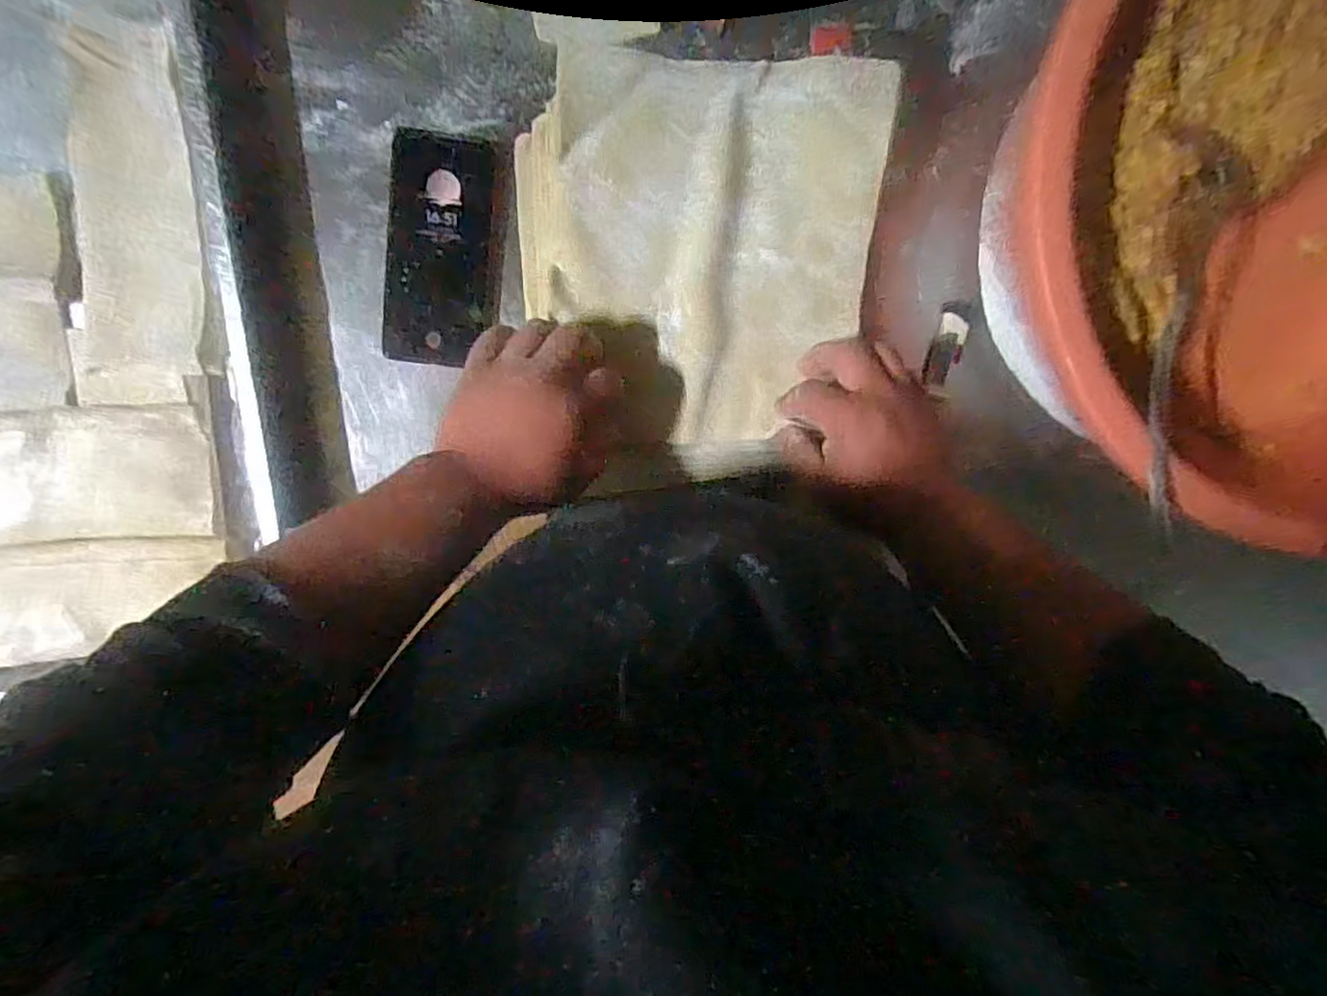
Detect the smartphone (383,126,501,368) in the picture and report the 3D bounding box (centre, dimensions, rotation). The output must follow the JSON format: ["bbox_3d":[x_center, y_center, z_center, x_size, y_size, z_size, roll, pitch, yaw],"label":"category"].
[{"bbox_3d":[-0.161,-0.180,0.491,0.078,0.010,0.159,5,97,-8],"label":"smartphone"}]

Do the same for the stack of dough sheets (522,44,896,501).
[{"bbox_3d":[0.025,-0.155,0.484,0.248,0.043,0.287,0,96,-5],"label":"stack of dough sheets"}]

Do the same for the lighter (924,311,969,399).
[{"bbox_3d":[0.227,-0.118,0.541,0.024,0.008,0.058,20,111,29],"label":"lighter"}]

